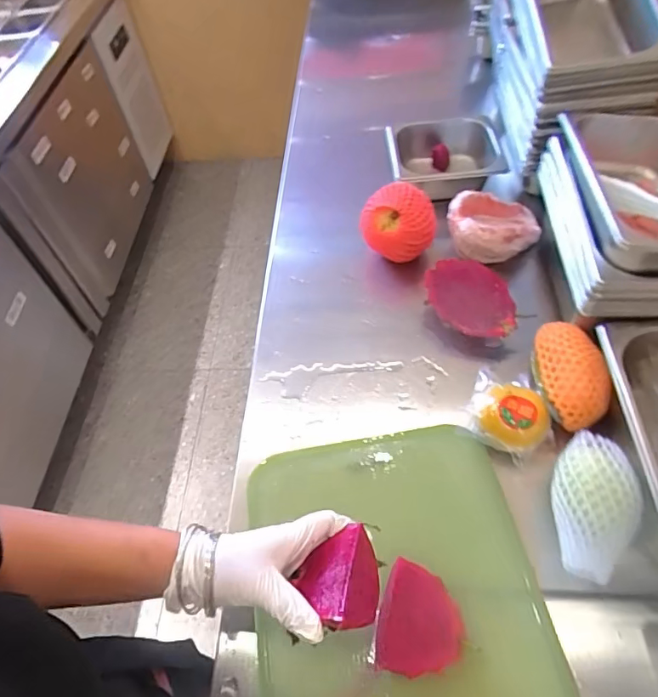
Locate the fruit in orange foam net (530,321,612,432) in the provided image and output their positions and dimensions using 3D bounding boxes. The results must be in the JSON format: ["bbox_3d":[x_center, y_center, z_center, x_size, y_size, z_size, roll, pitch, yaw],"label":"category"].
[{"bbox_3d":[0.265,0.023,0.549,0.064,0.052,0.126,-2,55,4],"label":"fruit in orange foam net"}]

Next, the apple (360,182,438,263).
[{"bbox_3d":[0.095,-0.175,0.708,0.099,0.098,0.096,-15,55,-5],"label":"apple"}]

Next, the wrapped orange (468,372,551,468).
[{"bbox_3d":[0.196,0.075,0.548,0.097,0.050,0.071,31,63,24],"label":"wrapped orange"}]

